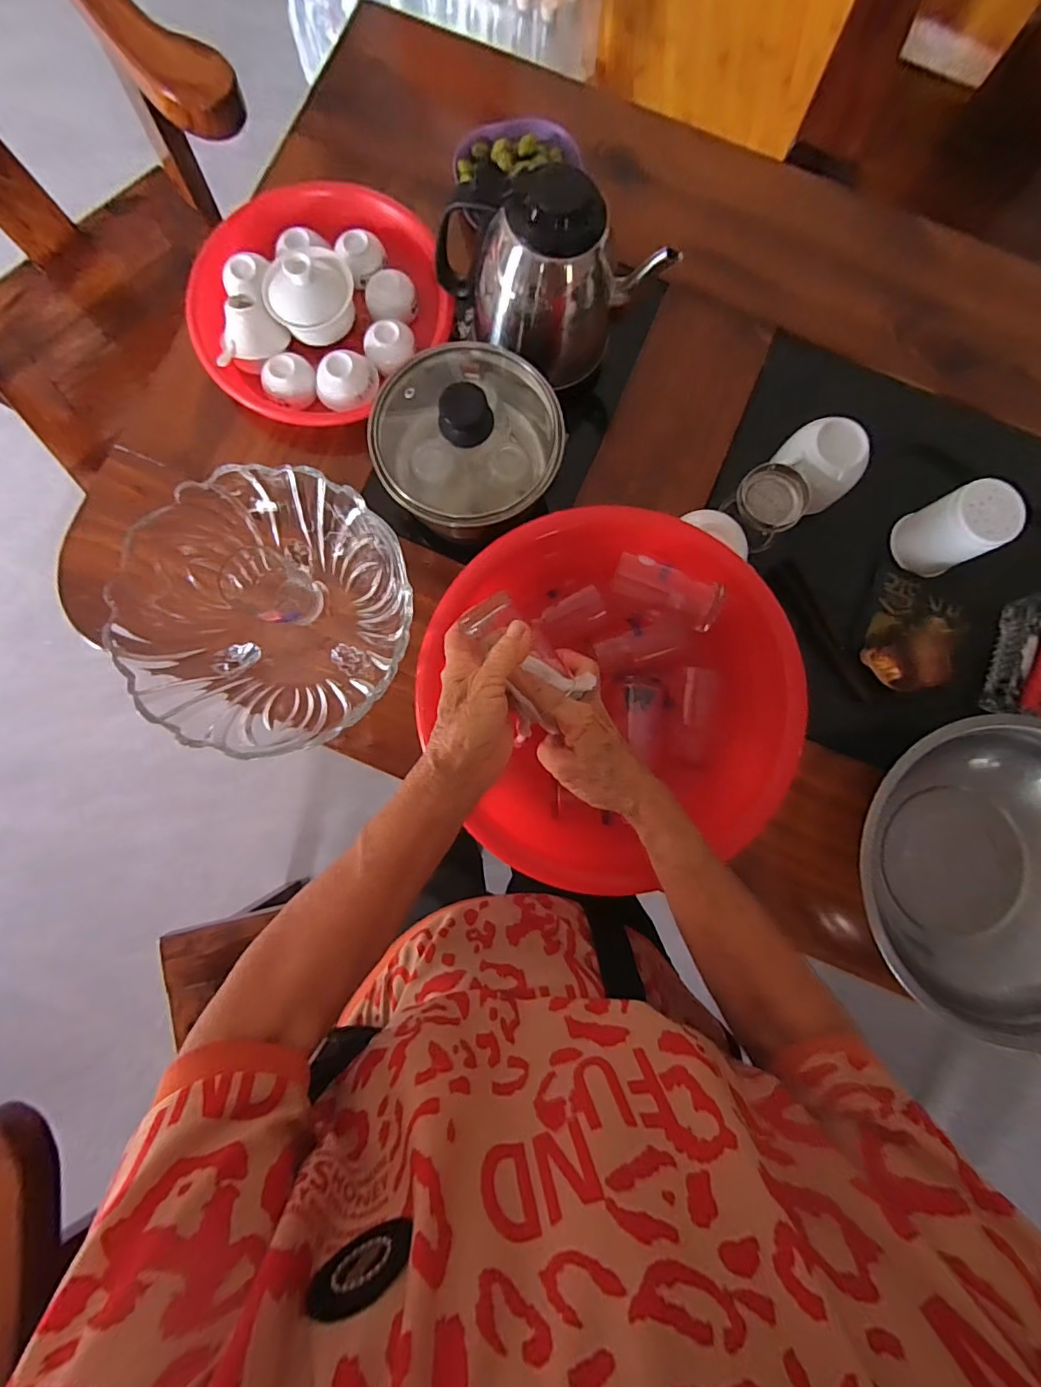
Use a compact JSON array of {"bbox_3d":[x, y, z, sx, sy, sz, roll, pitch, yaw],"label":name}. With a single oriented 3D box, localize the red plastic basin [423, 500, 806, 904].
[{"bbox_3d":[0.071,0.001,0.463,0.303,0.098,0.300,0,84,-1],"label":"red plastic basin"}]

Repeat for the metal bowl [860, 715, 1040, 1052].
[{"bbox_3d":[0.411,0.142,0.457,0.243,0.087,0.230,0,84,-1],"label":"metal bowl"}]

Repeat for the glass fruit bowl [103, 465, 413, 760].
[{"bbox_3d":[-0.206,-0.067,0.459,0.220,0.091,0.218,0,84,-1],"label":"glass fruit bowl"}]

